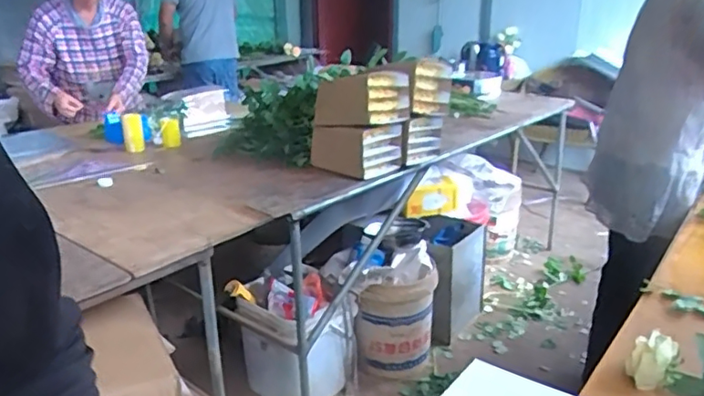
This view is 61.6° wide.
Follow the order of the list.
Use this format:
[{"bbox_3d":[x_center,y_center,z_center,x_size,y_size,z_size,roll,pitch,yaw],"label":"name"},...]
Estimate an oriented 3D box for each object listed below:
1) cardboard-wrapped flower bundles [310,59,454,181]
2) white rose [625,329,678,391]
[{"bbox_3d":[0.096,-0.224,1.717,0.415,0.302,0.210,-16,25,-35],"label":"cardboard-wrapped flower bundles"},{"bbox_3d":[0.416,0.229,0.825,0.055,0.076,0.046,18,27,41],"label":"white rose"}]

